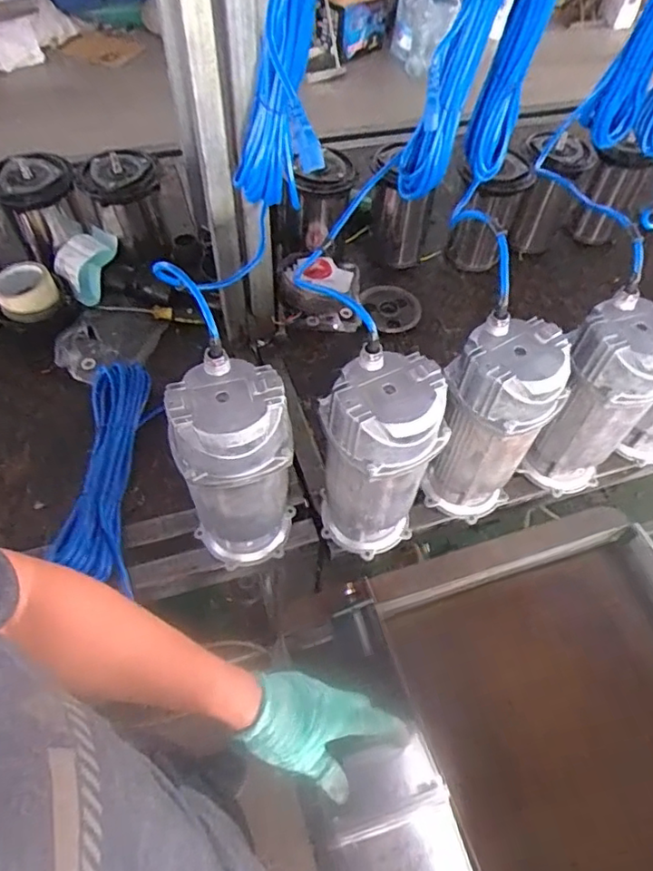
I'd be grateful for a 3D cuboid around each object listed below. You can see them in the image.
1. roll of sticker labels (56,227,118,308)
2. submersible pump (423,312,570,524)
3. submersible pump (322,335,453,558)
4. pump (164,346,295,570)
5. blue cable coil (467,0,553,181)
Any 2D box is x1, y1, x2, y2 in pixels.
[{"bbox_3d":[-0.418,-0.299,1.009,0.109,0.105,0.074,-33,63,-23],"label":"roll of sticker labels"},{"bbox_3d":[0.214,-0.011,0.757,0.126,0.295,0.125,27,58,15],"label":"submersible pump"},{"bbox_3d":[0.063,0.037,0.717,0.124,0.292,0.119,-22,59,-17],"label":"submersible pump"},{"bbox_3d":[-0.107,0.050,0.695,0.127,0.298,0.116,2,55,-2],"label":"pump"},{"bbox_3d":[0.251,-0.498,0.690,0.082,0.352,0.053,18,56,10],"label":"blue cable coil"}]

